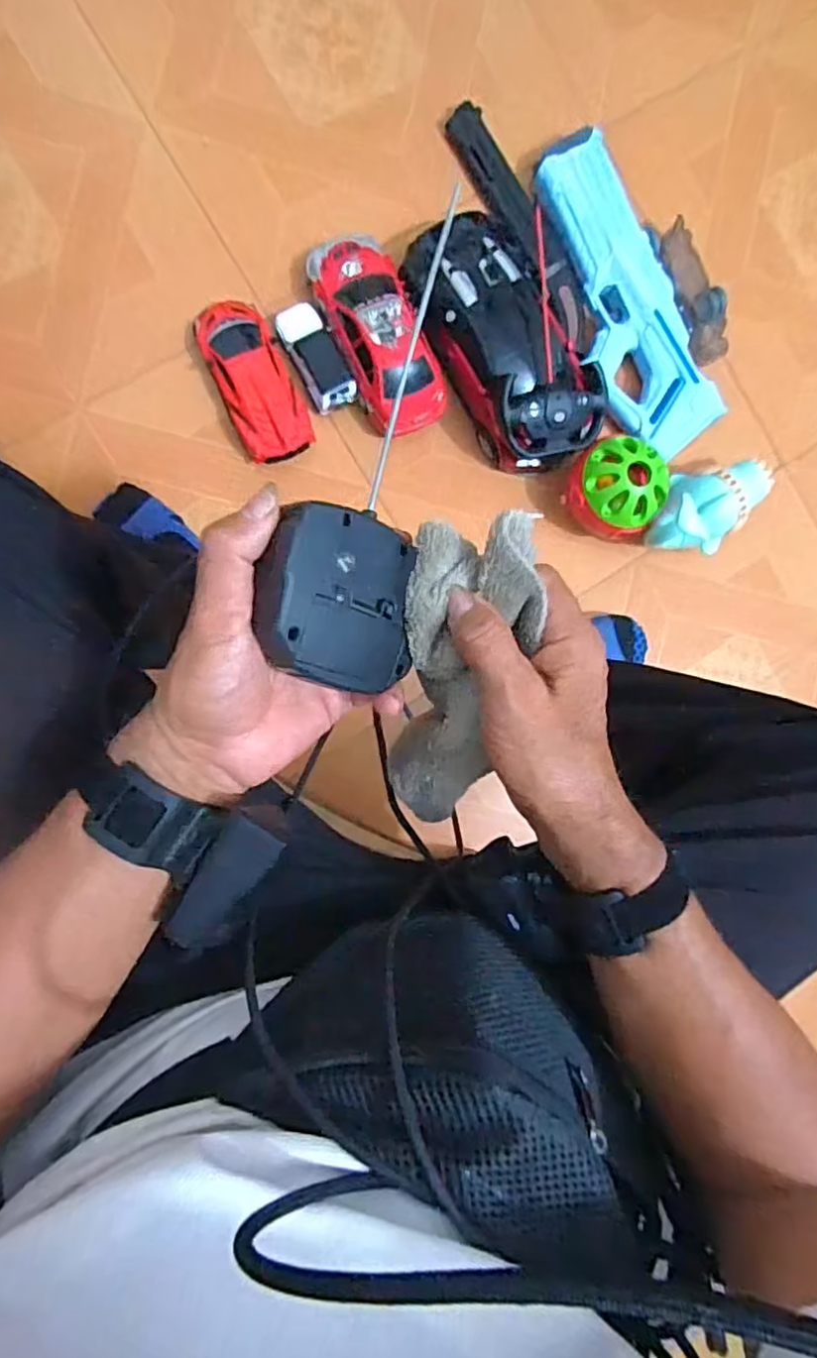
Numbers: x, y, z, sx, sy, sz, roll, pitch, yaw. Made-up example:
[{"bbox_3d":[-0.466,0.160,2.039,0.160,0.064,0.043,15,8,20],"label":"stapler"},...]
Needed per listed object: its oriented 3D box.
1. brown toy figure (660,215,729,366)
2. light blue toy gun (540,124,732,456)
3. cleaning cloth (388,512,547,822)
[{"bbox_3d":[0.360,-0.484,0.829,0.048,0.043,0.167,-23,95,-5],"label":"brown toy figure"},{"bbox_3d":[0.262,-0.469,0.810,0.120,0.055,0.386,-24,95,-5],"label":"light blue toy gun"},{"bbox_3d":[0.023,0.003,0.343,0.060,0.050,0.174,7,116,-7],"label":"cleaning cloth"}]

